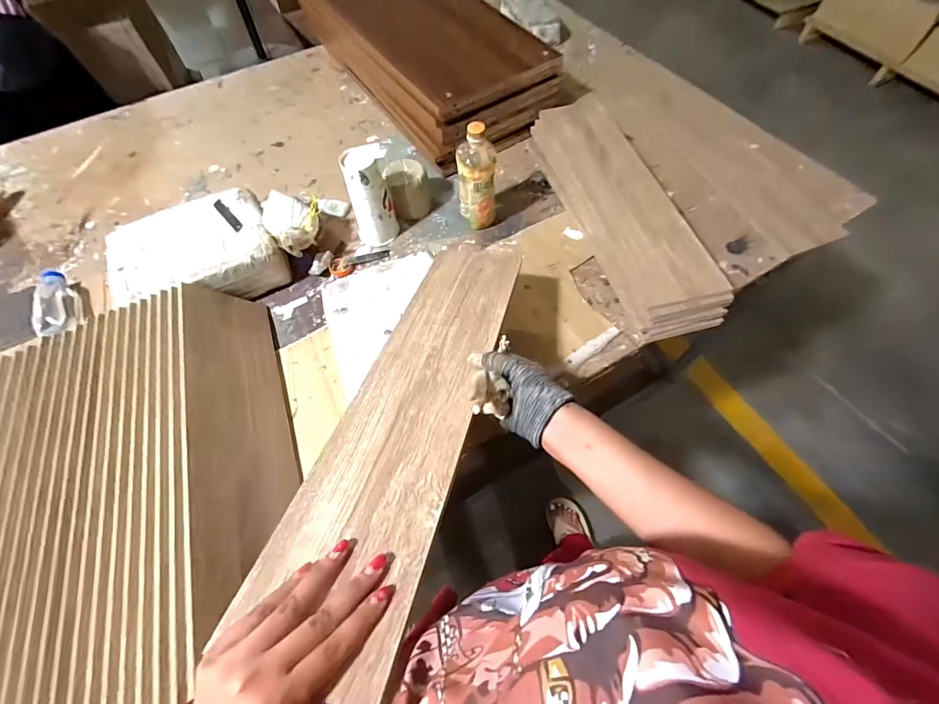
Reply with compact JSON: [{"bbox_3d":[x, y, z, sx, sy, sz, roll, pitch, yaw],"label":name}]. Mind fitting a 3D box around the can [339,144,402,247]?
[{"bbox_3d":[-0.187,-0.297,0.767,0.079,0.180,0.093,-10,63,-4],"label":"can"}]

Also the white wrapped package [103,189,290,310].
[{"bbox_3d":[-0.491,-0.171,0.746,0.266,0.104,0.207,-25,65,-12],"label":"white wrapped package"}]

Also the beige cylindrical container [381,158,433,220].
[{"bbox_3d":[-0.124,-0.333,0.822,0.082,0.079,0.079,0,63,1],"label":"beige cylindrical container"}]

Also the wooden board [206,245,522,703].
[{"bbox_3d":[-0.053,0.029,0.466,0.138,0.006,0.555,8,46,13],"label":"wooden board"}]

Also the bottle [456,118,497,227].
[{"bbox_3d":[0.015,-0.321,0.741,0.073,0.186,0.062,-1,63,1],"label":"bottle"}]

